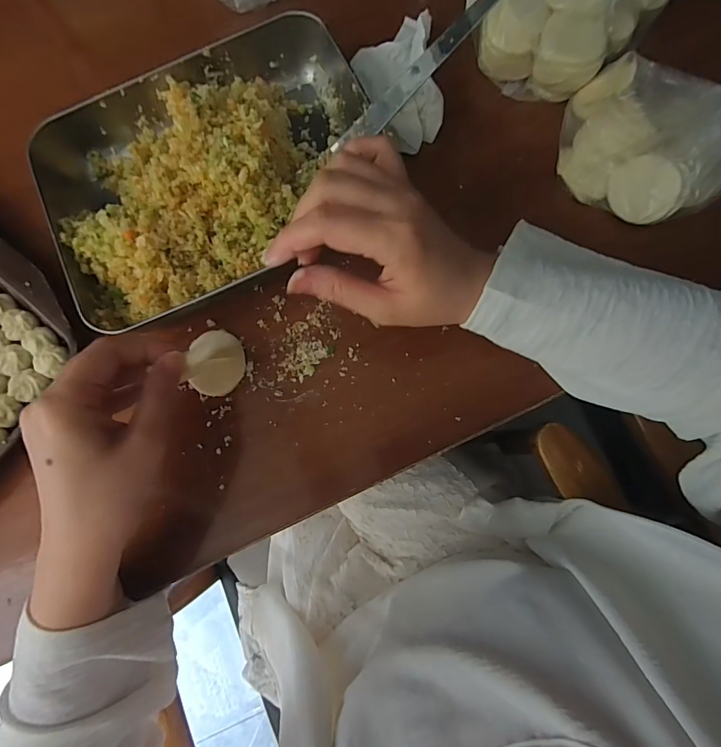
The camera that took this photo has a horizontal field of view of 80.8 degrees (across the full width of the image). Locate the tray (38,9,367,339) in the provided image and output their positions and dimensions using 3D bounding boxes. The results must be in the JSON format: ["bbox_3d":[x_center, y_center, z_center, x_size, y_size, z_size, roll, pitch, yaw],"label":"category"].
[{"bbox_3d":[-0.118,-0.173,0.341,0.269,0.056,0.214,-30,78,-3],"label":"tray"}]

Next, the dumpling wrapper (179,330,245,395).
[{"bbox_3d":[-0.112,-0.009,0.329,0.044,0.006,0.049,18,79,5],"label":"dumpling wrapper"}]

